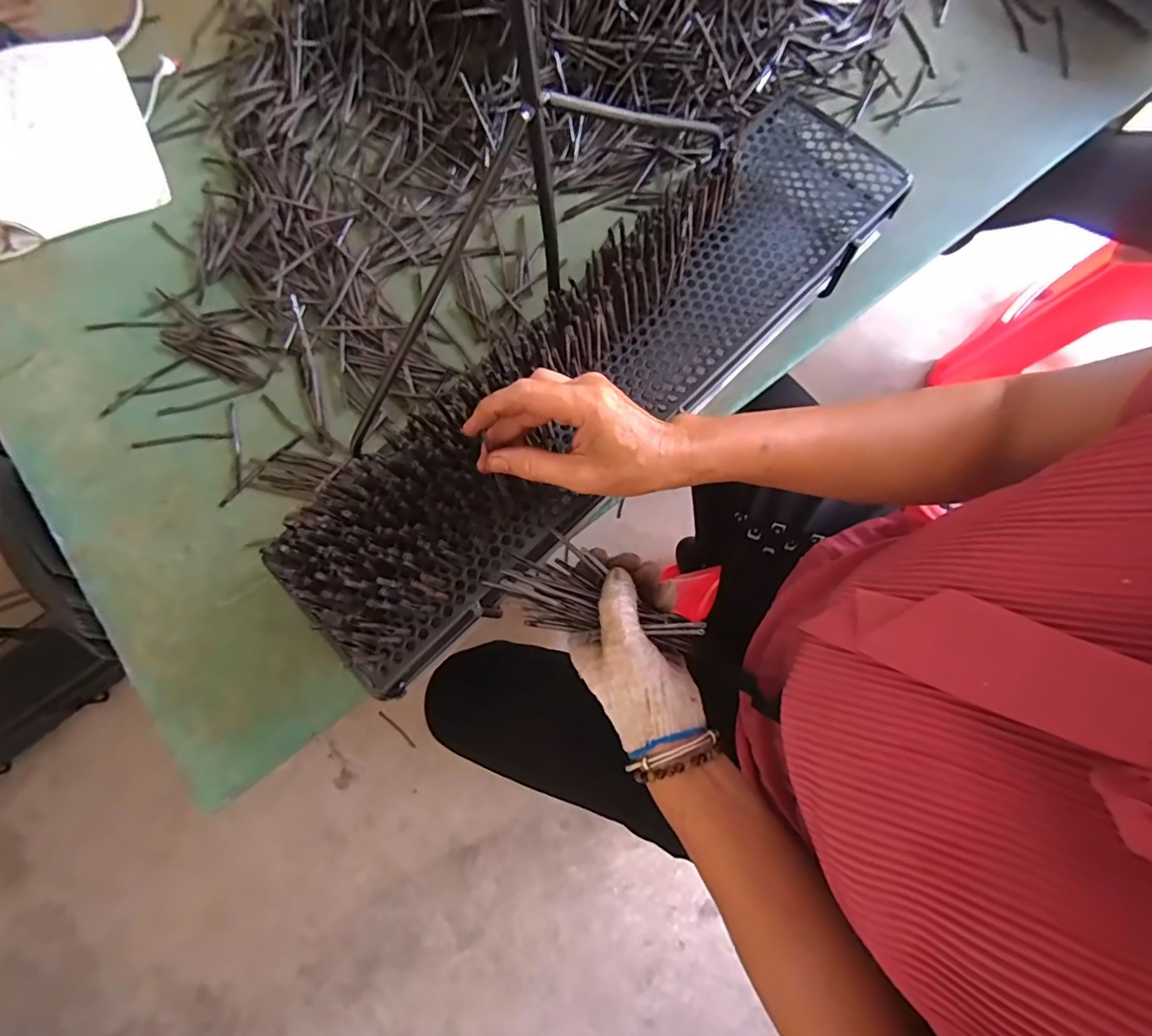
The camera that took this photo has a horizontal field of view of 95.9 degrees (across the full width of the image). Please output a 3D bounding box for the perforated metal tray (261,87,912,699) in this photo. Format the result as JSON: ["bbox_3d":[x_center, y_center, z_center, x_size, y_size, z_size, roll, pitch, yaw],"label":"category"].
[{"bbox_3d":[0.032,-0.122,0.421,0.141,0.085,0.587,44,78,9],"label":"perforated metal tray"}]

